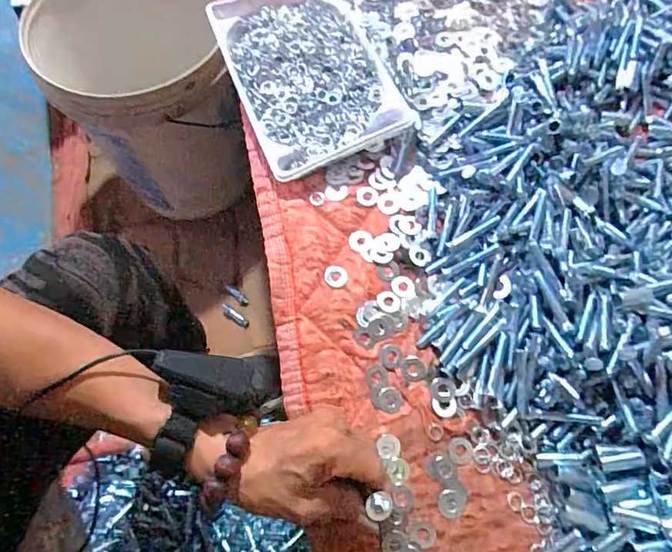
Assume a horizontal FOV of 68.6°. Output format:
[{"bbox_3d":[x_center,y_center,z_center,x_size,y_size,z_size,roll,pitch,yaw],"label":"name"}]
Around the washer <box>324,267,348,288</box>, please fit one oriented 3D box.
[{"bbox_3d":[0.000,0.000,0.474,0.022,0.004,0.022,0,70,-1],"label":"washer"}]

